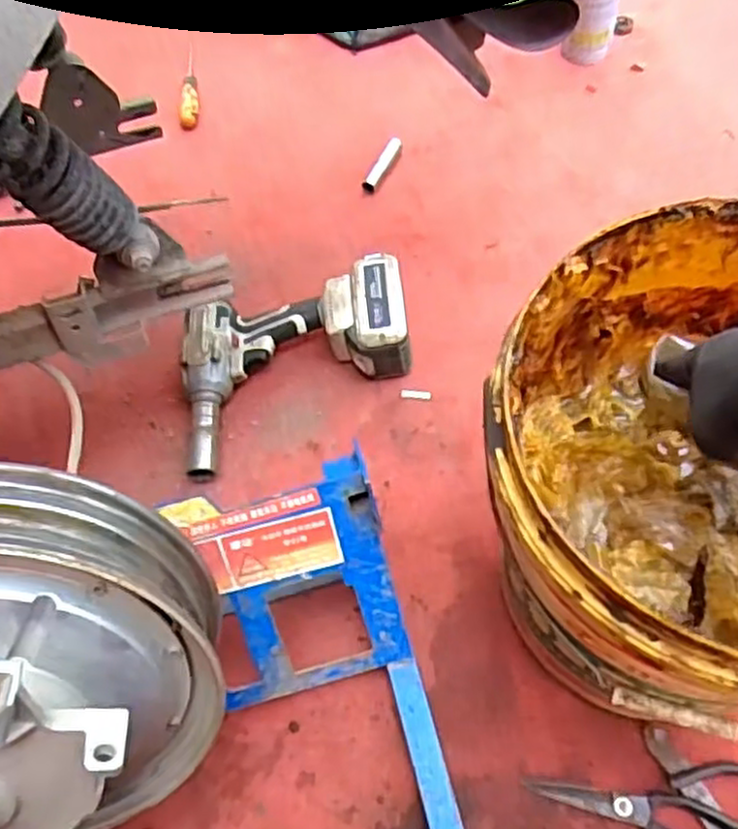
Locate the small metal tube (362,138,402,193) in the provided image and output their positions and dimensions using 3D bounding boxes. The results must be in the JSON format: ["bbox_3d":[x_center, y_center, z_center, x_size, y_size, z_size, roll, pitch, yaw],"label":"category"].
[{"bbox_3d":[0.019,-0.318,0.952,0.021,0.021,0.090,21,63,15],"label":"small metal tube"}]

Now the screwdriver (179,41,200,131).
[{"bbox_3d":[-0.254,-0.483,1.067,0.026,0.022,0.208,-5,60,0],"label":"screwdriver"}]

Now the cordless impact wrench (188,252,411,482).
[{"bbox_3d":[-0.073,-0.052,0.782,0.243,0.080,0.181,-12,61,1],"label":"cordless impact wrench"}]

